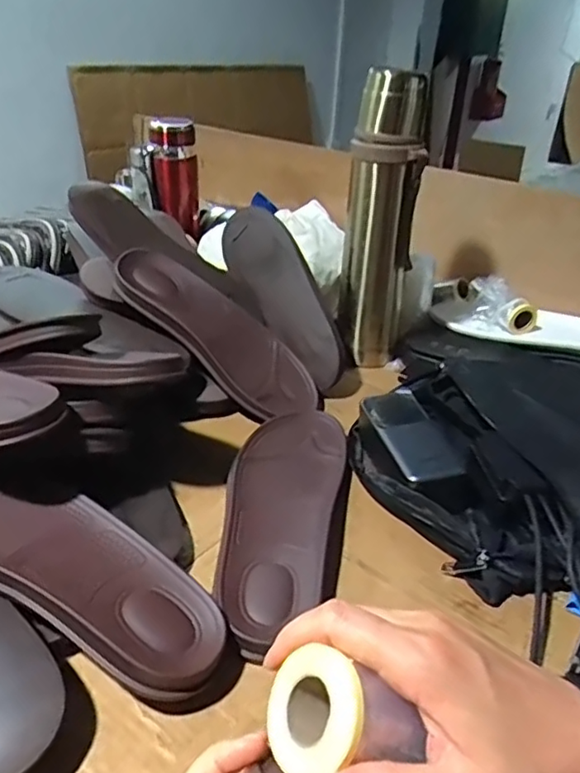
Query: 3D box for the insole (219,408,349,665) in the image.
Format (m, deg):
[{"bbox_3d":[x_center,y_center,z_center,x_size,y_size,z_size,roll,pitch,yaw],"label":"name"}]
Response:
[{"bbox_3d":[-0.007,0.098,0.493,0.094,0.019,0.257,6,31,5],"label":"insole"}]

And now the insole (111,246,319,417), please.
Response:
[{"bbox_3d":[-0.078,-0.057,0.651,0.251,0.035,0.095,40,38,1],"label":"insole"}]

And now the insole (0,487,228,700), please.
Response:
[{"bbox_3d":[-0.159,0.110,0.398,0.257,0.019,0.087,24,30,13],"label":"insole"}]

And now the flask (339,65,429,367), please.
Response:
[{"bbox_3d":[0.103,-0.177,0.684,0.072,0.310,0.061,-3,32,-9],"label":"flask"}]

